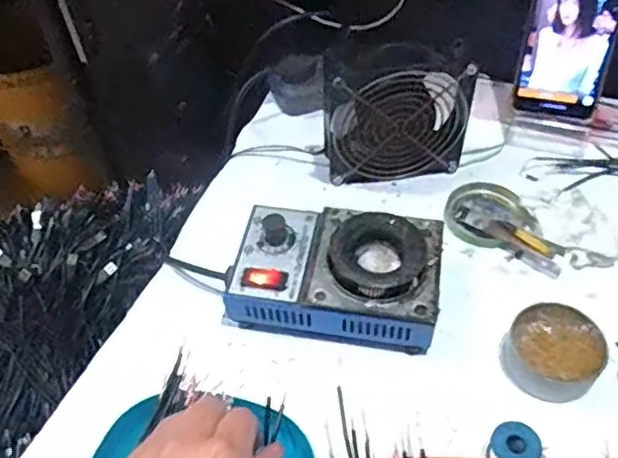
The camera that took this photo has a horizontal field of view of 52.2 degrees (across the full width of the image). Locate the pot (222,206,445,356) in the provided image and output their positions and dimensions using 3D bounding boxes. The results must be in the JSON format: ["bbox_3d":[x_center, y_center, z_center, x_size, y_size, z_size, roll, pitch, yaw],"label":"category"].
[{"bbox_3d":[0.021,0.031,0.470,0.149,0.062,0.095,7,51,9],"label":"pot"}]

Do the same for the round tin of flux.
[{"bbox_3d":[0.171,0.088,0.442,0.063,0.028,0.065,-2,50,2],"label":"round tin of flux"}]

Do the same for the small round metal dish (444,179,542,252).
[{"bbox_3d":[0.151,-0.015,0.539,0.067,0.011,0.074,-12,51,-7],"label":"small round metal dish"}]

